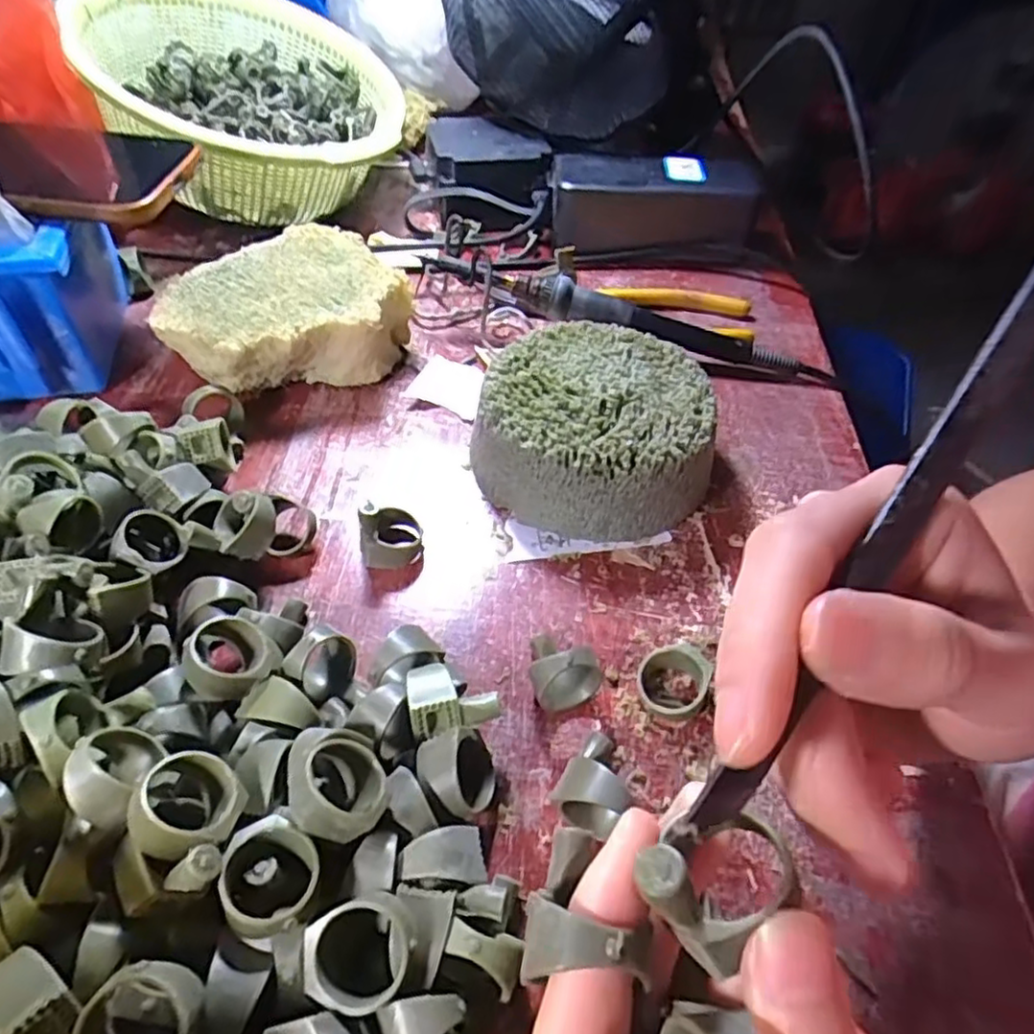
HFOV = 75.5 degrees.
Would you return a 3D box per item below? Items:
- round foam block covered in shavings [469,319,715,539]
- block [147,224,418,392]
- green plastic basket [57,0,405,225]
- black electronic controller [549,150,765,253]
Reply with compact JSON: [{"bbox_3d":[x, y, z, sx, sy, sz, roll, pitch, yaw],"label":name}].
[{"bbox_3d":[0.035,-0.041,0.304,0.105,0.044,0.099,2,50,-2],"label":"round foam block covered in shavings"},{"bbox_3d":[-0.121,-0.109,0.354,0.120,0.044,0.103,-14,52,-16],"label":"block"},{"bbox_3d":[-0.169,-0.275,0.441,0.181,0.085,0.198,-17,53,-17],"label":"green plastic basket"},{"bbox_3d":[0.089,-0.206,0.437,0.129,0.047,0.045,3,50,-2],"label":"black electronic controller"}]

